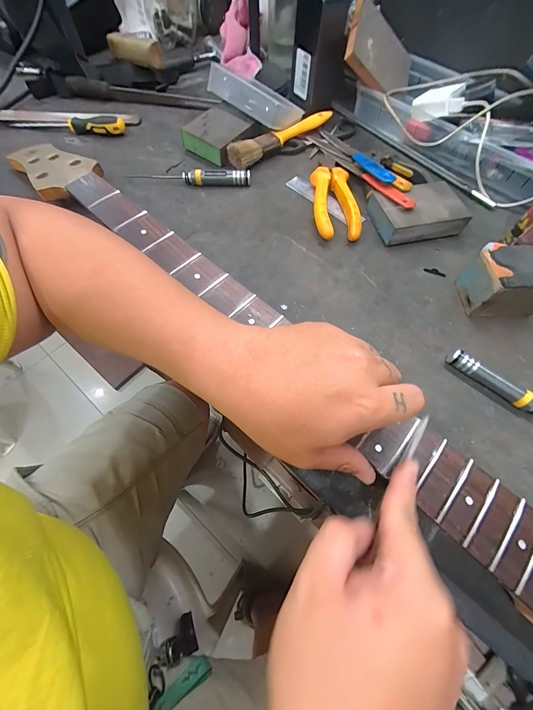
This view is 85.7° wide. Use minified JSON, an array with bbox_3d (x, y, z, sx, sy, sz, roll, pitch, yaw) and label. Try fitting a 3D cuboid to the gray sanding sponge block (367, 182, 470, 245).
[{"bbox_3d":[0.184,-0.178,0.356,0.099,0.030,0.074,-11,67,-4],"label":"gray sanding sponge block"}]

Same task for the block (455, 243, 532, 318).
[{"bbox_3d":[0.250,-0.075,0.297,0.075,0.055,0.055,0,67,0],"label":"block"}]

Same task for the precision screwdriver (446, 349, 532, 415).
[{"bbox_3d":[0.236,0.042,0.266,0.139,0.018,0.015,35,71,14],"label":"precision screwdriver"}]

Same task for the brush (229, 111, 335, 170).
[{"bbox_3d":[0.026,-0.318,0.415,0.183,0.027,0.033,-37,72,-15],"label":"brush"}]

